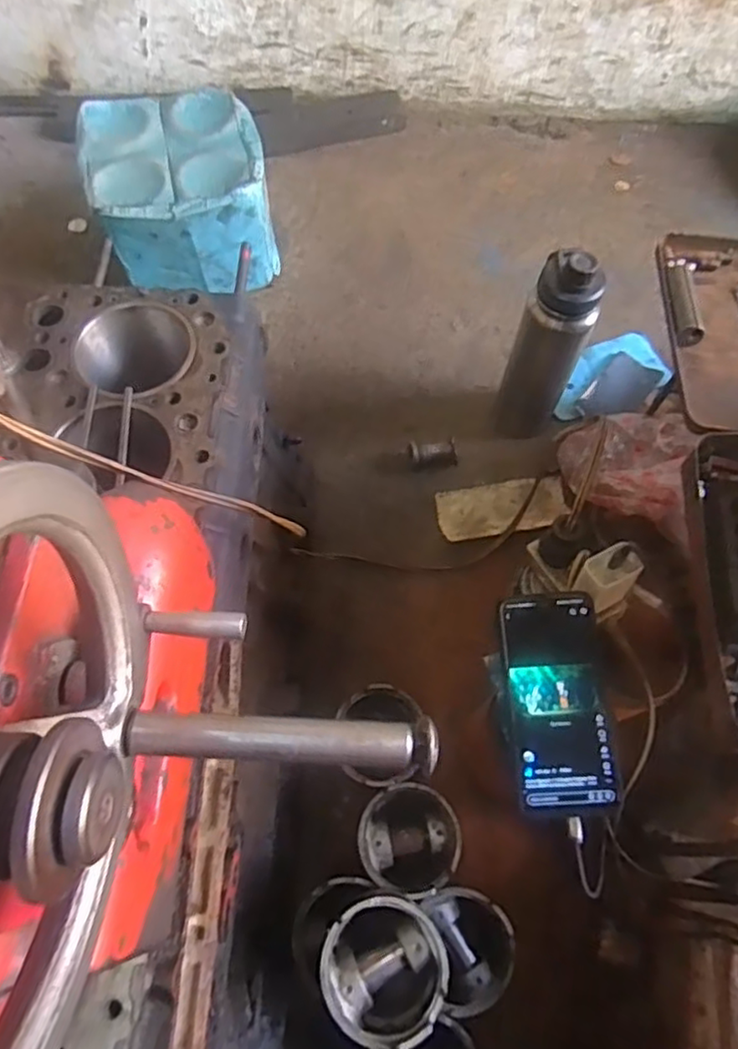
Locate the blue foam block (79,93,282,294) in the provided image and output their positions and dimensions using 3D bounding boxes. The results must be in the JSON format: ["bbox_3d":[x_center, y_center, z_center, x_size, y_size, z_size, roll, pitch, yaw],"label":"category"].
[{"bbox_3d":[-0.262,-0.462,0.938,0.223,0.179,0.215,-12,65,-6],"label":"blue foam block"}]

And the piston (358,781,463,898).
[{"bbox_3d":[0.038,0.305,0.629,0.092,0.078,0.091,0,65,0],"label":"piston"}]

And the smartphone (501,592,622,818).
[{"bbox_3d":[0.151,0.140,0.515,0.073,0.007,0.167,-5,75,5],"label":"smartphone"}]

